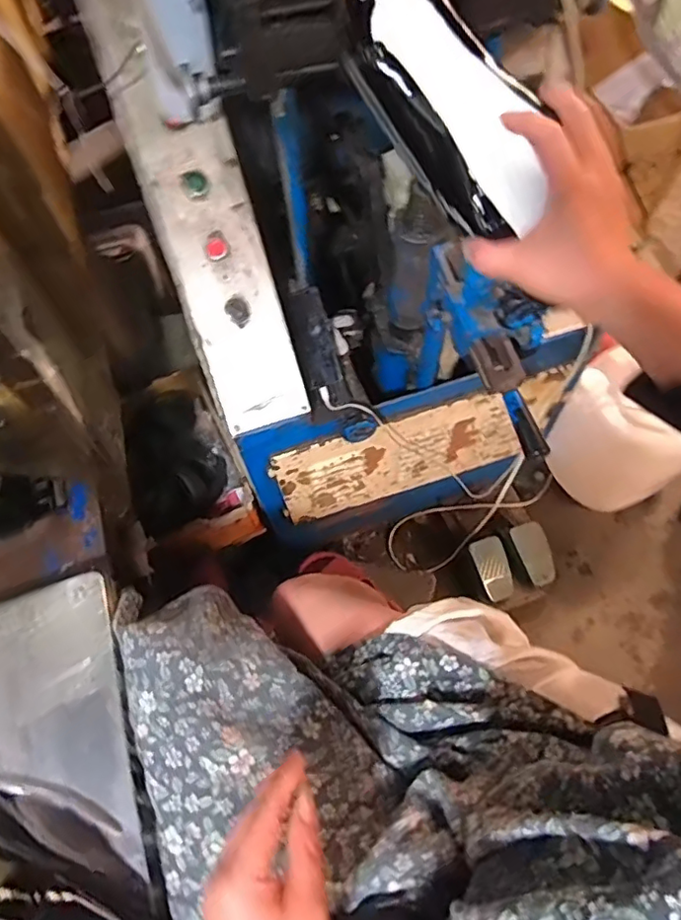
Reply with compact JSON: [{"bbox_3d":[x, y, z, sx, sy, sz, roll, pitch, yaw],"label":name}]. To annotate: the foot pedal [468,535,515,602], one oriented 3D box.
[{"bbox_3d":[0.345,0.247,1.298,0.084,0.036,0.135,-17,80,-21],"label":"foot pedal"}]

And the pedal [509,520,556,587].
[{"bbox_3d":[0.447,0.216,1.311,0.070,0.025,0.141,-19,81,-3],"label":"pedal"}]

